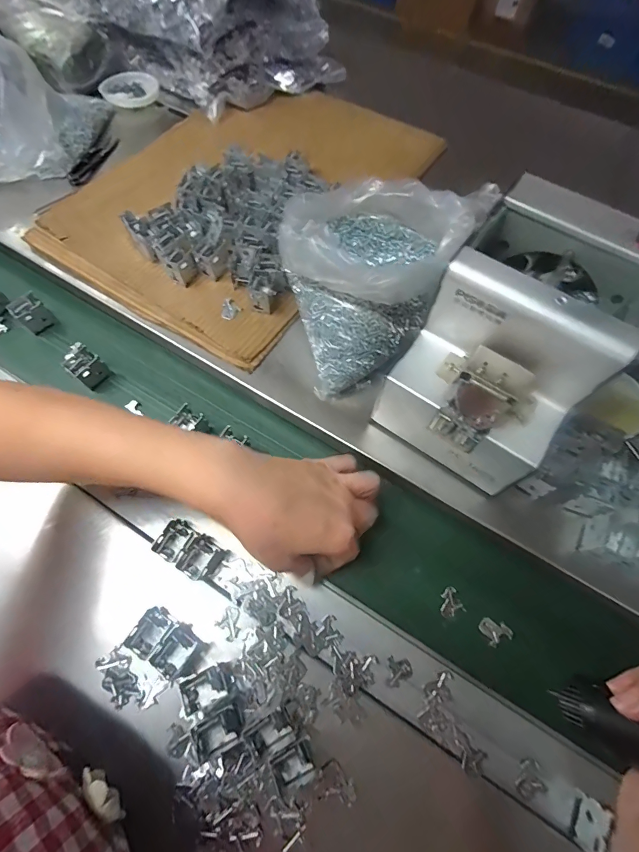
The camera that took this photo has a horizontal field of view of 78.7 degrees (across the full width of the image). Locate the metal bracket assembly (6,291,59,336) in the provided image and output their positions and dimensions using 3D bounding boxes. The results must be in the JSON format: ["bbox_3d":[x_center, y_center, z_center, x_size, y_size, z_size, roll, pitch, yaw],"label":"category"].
[{"bbox_3d":[-0.314,-0.123,0.427,0.026,0.036,0.030,41,71,15],"label":"metal bracket assembly"}]

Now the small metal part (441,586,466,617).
[{"bbox_3d":[0.110,0.150,0.330,0.020,0.009,0.021,-26,70,-12],"label":"small metal part"}]

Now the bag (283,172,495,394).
[{"bbox_3d":[0.046,-0.139,0.364,0.170,0.100,0.139,-29,70,-13],"label":"bag"}]

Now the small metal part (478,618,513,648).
[{"bbox_3d":[0.144,0.168,0.320,0.021,0.004,0.021,-23,69,-11],"label":"small metal part"}]

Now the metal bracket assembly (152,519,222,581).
[{"bbox_3d":[-0.109,0.103,0.326,0.047,0.032,0.032,29,69,11],"label":"metal bracket assembly"}]

